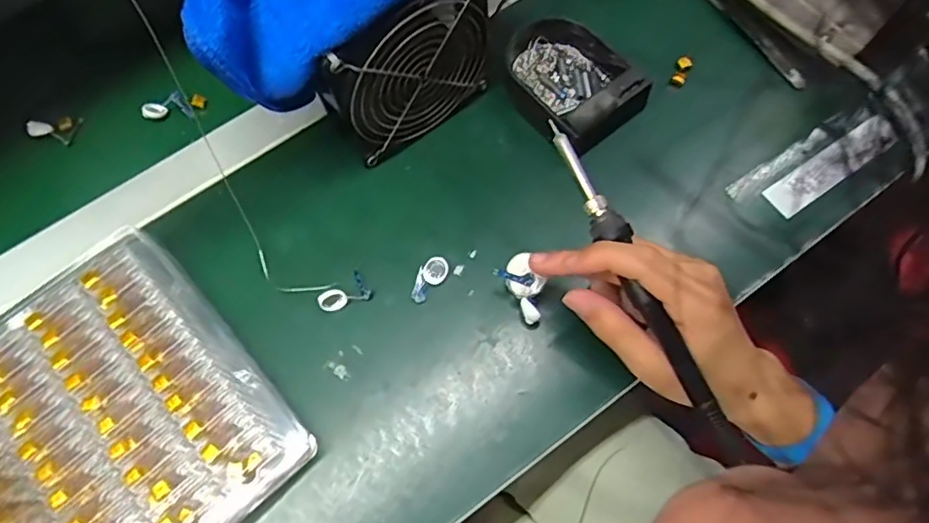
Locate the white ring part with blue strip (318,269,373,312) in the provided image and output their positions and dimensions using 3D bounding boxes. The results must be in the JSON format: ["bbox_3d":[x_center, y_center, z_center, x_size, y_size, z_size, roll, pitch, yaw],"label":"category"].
[{"bbox_3d":[-0.080,0.023,0.395,0.034,0.010,0.022,-41,73,-13],"label":"white ring part with blue strip"}]

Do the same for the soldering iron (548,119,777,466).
[{"bbox_3d":[0.097,0.013,0.320,0.017,0.014,0.206,-25,80,-7],"label":"soldering iron"}]

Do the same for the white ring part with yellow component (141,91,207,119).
[{"bbox_3d":[-0.234,-0.125,0.473,0.047,0.010,0.021,-17,68,-19],"label":"white ring part with yellow component"}]

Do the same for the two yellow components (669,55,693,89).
[{"bbox_3d":[0.168,-0.148,0.454,0.012,0.012,0.022,23,71,11],"label":"two yellow components"}]

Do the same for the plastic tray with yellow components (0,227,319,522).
[{"bbox_3d":[-0.242,0.117,0.350,0.232,0.029,0.199,-40,72,-12],"label":"plastic tray with yellow components"}]

